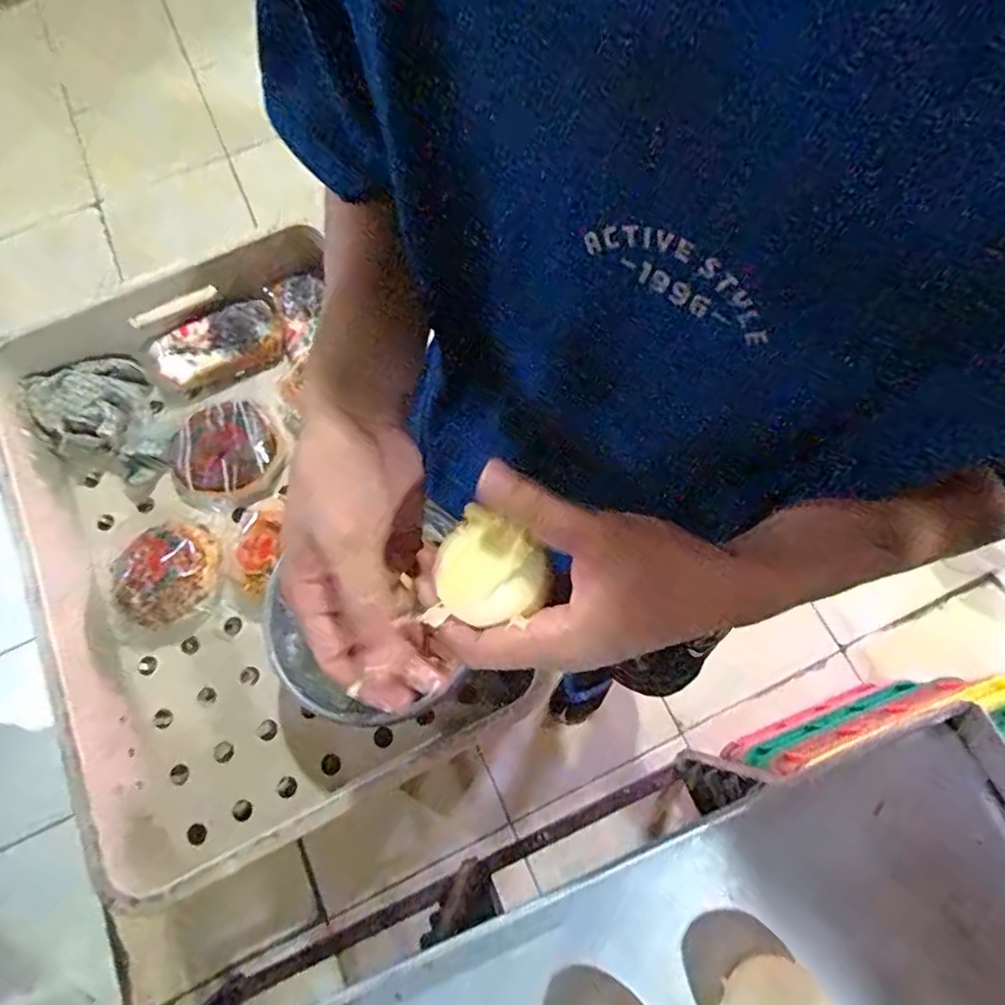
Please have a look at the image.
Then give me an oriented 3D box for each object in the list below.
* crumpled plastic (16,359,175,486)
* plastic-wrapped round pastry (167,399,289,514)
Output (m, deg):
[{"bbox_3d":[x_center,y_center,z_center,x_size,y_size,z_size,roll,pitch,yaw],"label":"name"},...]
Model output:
[{"bbox_3d":[-0.447,-0.098,0.670,0.165,0.050,0.128,38,77,13],"label":"crumpled plastic"},{"bbox_3d":[-0.314,-0.054,0.675,0.122,0.049,0.123,-1,71,2],"label":"plastic-wrapped round pastry"}]

